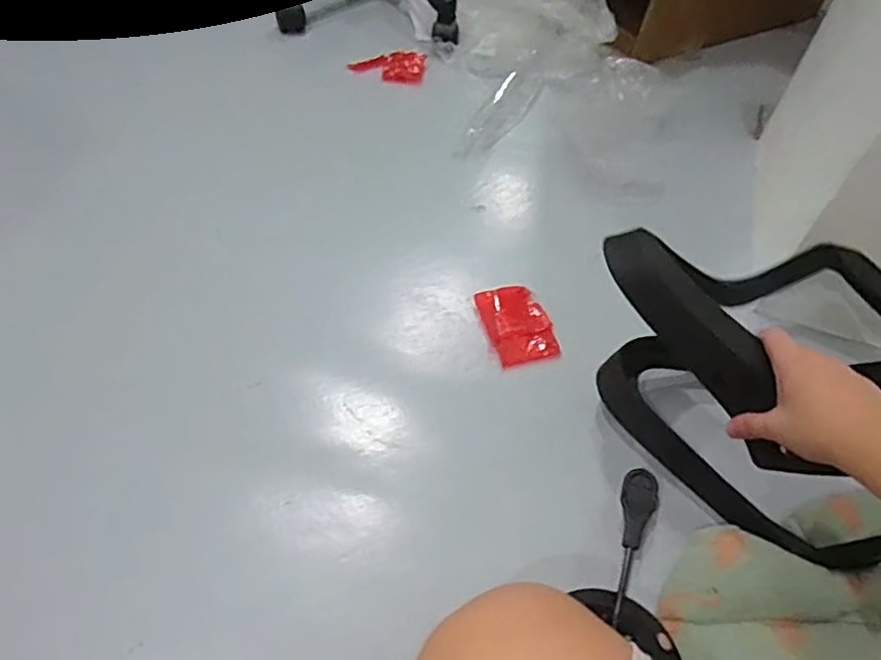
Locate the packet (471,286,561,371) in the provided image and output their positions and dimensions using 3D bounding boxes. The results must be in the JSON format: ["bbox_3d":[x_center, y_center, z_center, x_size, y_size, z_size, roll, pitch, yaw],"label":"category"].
[{"bbox_3d":[0.088,-0.010,0.716,0.073,0.014,0.113,-6,51,-10],"label":"packet"}]

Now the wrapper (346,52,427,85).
[{"bbox_3d":[-0.091,-0.454,1.071,0.125,0.026,0.066,4,50,-2],"label":"wrapper"}]

